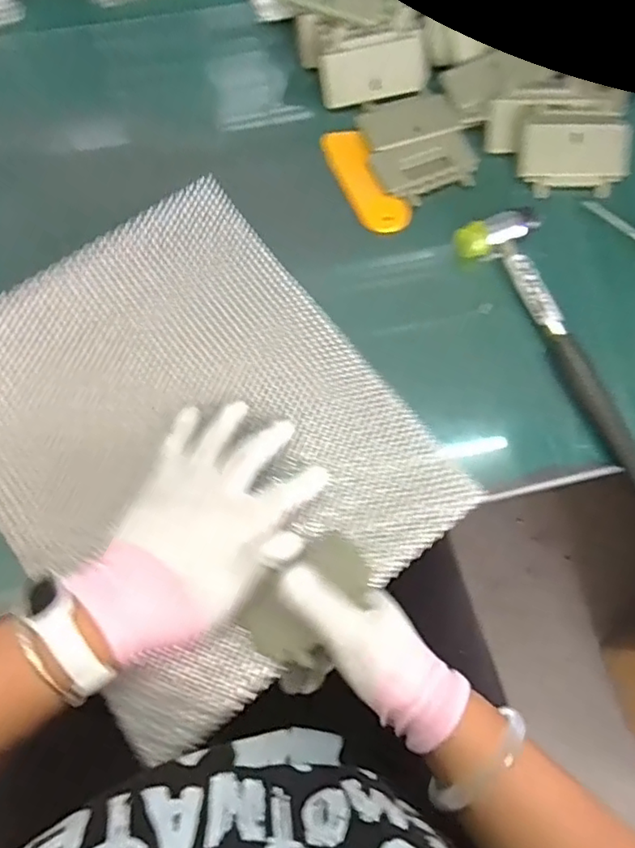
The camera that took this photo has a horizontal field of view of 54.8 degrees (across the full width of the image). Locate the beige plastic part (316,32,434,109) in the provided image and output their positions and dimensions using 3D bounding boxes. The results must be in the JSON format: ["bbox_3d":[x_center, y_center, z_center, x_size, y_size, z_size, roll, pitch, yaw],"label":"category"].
[{"bbox_3d":[0.050,-0.305,0.529,0.095,0.044,0.010,-16,28,-7],"label":"beige plastic part"}]

